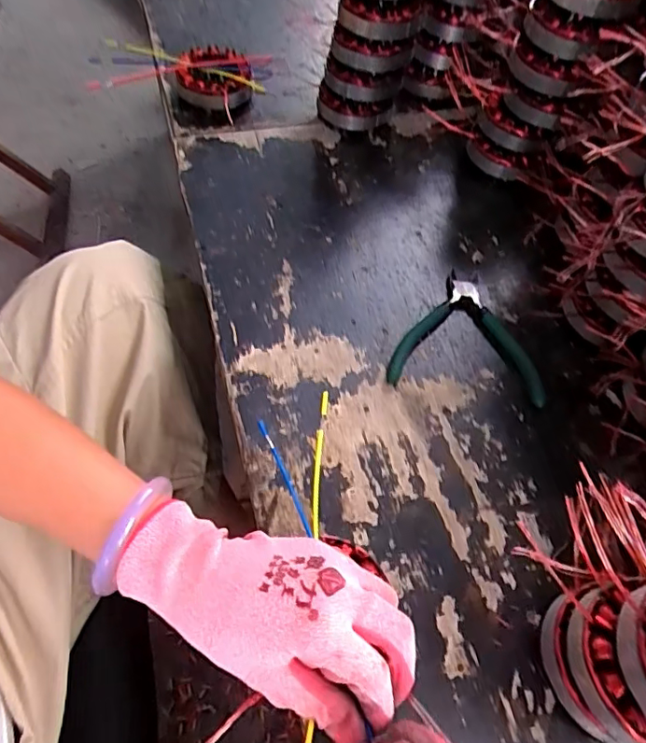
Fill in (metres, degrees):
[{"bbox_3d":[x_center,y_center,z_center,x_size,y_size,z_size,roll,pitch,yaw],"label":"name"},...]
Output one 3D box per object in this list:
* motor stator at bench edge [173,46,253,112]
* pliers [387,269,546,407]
[{"bbox_3d":[-0.129,-0.347,0.629,0.086,0.032,0.104,-1,58,-5],"label":"motor stator at bench edge"},{"bbox_3d":[0.131,-0.033,0.471,0.130,0.011,0.126,12,58,3],"label":"pliers"}]

